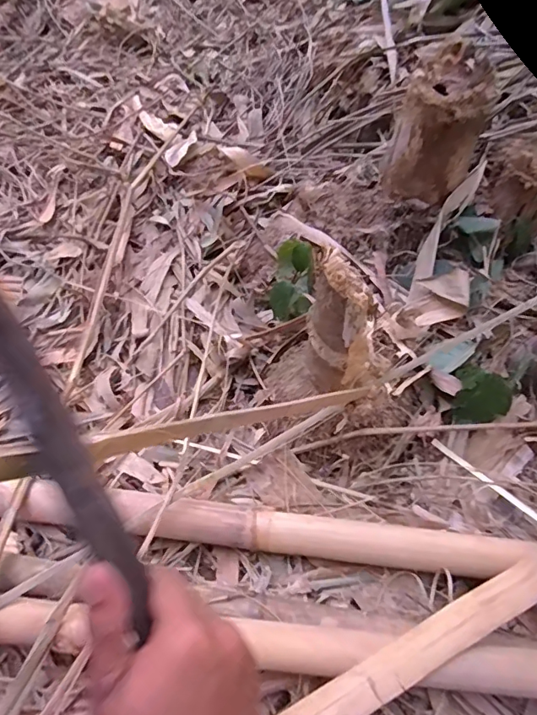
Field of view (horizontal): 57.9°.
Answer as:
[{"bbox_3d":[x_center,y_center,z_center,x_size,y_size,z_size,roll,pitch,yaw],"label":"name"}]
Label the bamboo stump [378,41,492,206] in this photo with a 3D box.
[{"bbox_3d":[0.249,-0.330,0.729,0.121,0.205,0.121,11,52,3],"label":"bamboo stump"}]

